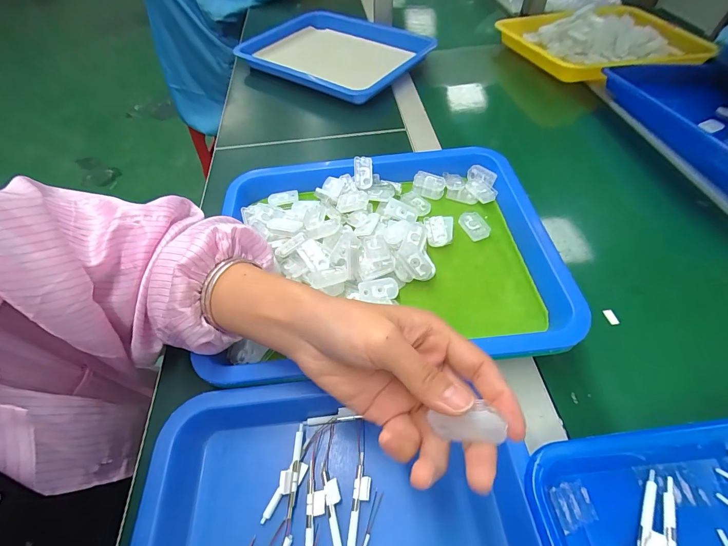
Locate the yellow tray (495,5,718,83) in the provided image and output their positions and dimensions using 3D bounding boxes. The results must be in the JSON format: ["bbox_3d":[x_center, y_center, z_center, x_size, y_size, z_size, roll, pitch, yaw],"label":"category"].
[{"bbox_3d":[0.465,-0.458,0.642,0.337,0.038,0.277,-16,55,-9],"label":"yellow tray"}]

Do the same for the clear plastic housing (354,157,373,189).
[{"bbox_3d":[-0.001,-0.120,0.393,0.023,0.010,0.037,-3,82,14],"label":"clear plastic housing"}]

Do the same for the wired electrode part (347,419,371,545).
[{"bbox_3d":[-0.002,0.153,0.242,0.013,0.004,0.079,3,54,5],"label":"wired electrode part"}]

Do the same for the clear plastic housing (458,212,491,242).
[{"bbox_3d":[0.122,-0.053,0.363,0.025,0.007,0.036,-23,56,-14],"label":"clear plastic housing"}]

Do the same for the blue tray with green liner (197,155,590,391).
[{"bbox_3d":[0.021,-0.027,0.345,0.335,0.043,0.265,-6,54,-2],"label":"blue tray with green liner"}]

